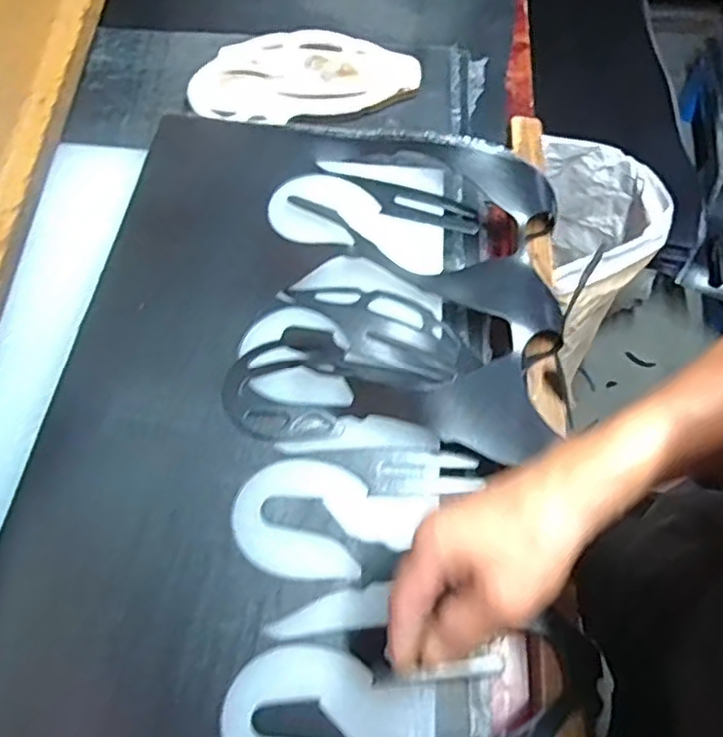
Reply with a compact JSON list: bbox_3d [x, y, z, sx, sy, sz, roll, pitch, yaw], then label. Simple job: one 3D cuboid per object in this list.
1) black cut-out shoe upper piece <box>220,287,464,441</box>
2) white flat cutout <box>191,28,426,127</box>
[{"bbox_3d":[-0.023,-0.017,0.550,0.196,0.023,0.130,-25,68,-12],"label":"black cut-out shoe upper piece"},{"bbox_3d":[-0.059,-0.313,0.704,0.234,0.021,0.117,-4,65,-3],"label":"white flat cutout"}]

